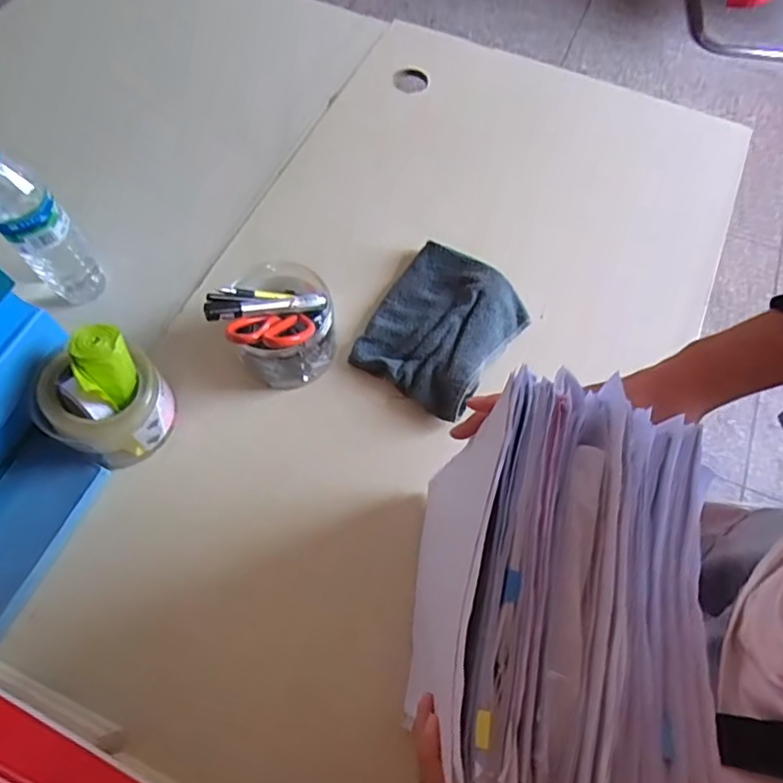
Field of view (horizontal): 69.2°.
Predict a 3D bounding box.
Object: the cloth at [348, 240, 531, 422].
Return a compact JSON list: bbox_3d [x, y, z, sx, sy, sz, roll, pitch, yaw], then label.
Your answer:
[{"bbox_3d":[0.058,-0.081,0.670,0.156,0.035,0.187,33,70,13],"label":"cloth"}]

